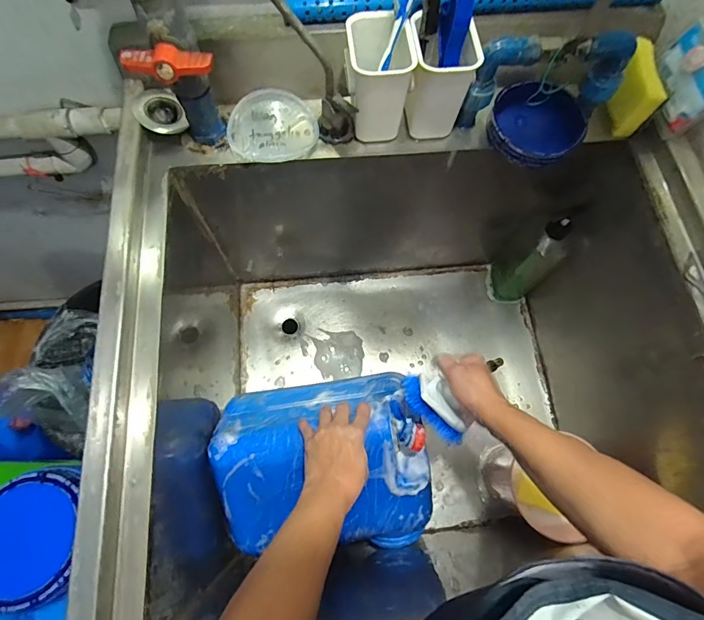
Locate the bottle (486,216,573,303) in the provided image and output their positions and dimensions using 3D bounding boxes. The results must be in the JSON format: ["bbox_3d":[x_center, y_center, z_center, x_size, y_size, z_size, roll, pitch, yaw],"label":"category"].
[{"bbox_3d":[0.330,-0.091,0.764,0.098,0.252,0.073,42,75,12],"label":"bottle"}]

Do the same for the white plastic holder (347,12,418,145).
[{"bbox_3d":[0.030,-0.274,0.487,0.072,0.106,0.083,-1,71,-2],"label":"white plastic holder"}]

